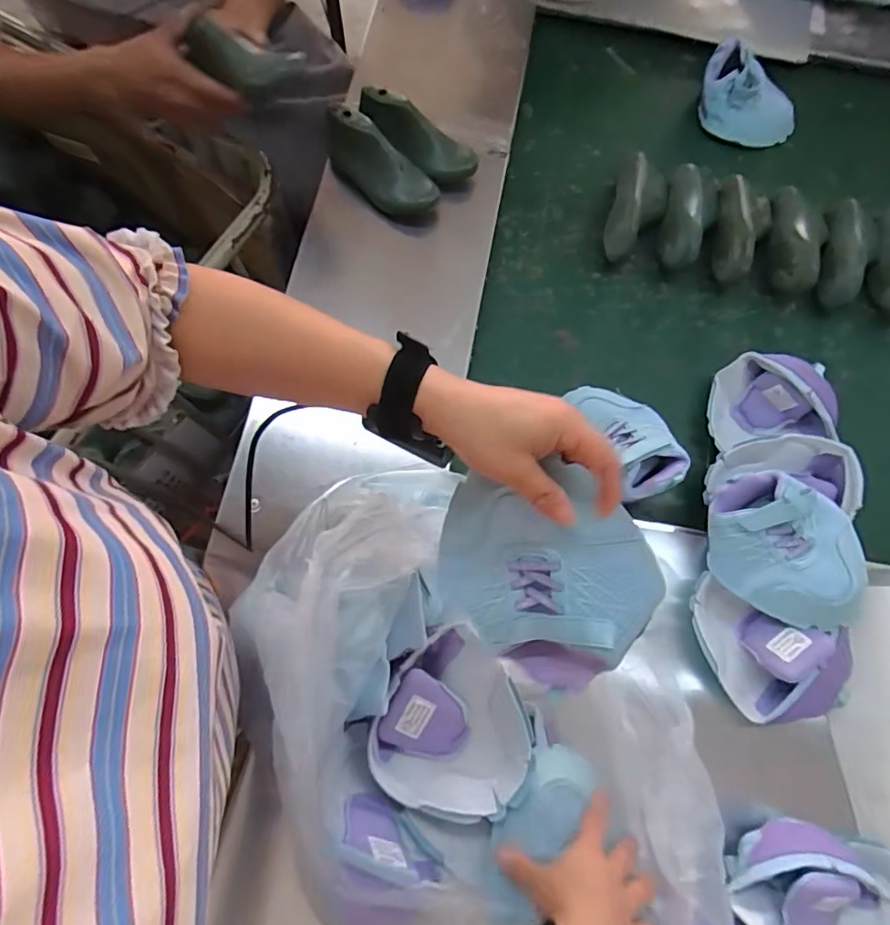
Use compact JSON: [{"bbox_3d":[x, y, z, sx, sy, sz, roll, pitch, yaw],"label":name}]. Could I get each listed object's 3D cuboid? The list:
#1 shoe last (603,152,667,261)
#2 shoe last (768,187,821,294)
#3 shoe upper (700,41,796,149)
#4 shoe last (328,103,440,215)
[{"bbox_3d":[0.260,-0.346,0.715,0.075,0.050,0.163,18,75,3],"label":"shoe last"},{"bbox_3d":[0.467,-0.301,0.711,0.060,0.051,0.153,7,75,0],"label":"shoe last"},{"bbox_3d":[0.429,-0.516,0.762,0.148,0.076,0.091,43,78,9],"label":"shoe upper"},{"bbox_3d":[-0.084,-0.380,0.684,0.162,0.095,0.054,36,77,8],"label":"shoe last"}]

